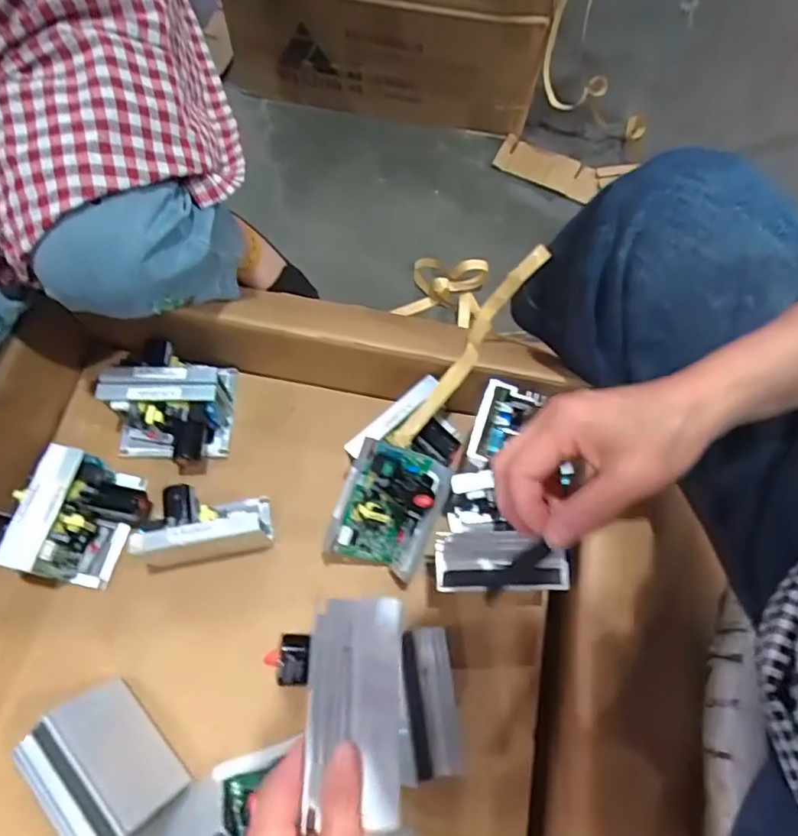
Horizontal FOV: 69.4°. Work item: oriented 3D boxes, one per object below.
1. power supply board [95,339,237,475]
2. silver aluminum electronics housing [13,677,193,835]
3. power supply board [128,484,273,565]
[{"bbox_3d":[-0.232,-0.019,0.584,0.113,0.074,0.124,3,66,-1],"label":"power supply board"},{"bbox_3d":[-0.238,0.280,0.461,0.079,0.053,0.111,-40,71,-21],"label":"silver aluminum electronics housing"},{"bbox_3d":[-0.184,0.094,0.548,0.114,0.077,0.066,-8,67,-6],"label":"power supply board"}]

